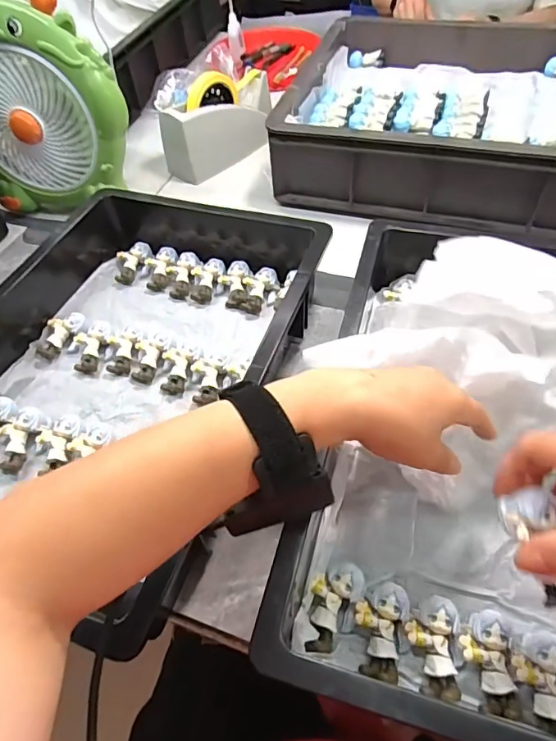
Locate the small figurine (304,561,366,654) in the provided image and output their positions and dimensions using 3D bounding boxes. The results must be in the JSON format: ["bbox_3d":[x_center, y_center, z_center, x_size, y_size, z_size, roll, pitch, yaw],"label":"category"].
[{"bbox_3d":[0.041,0.185,0.363,0.035,0.031,0.067,19,57,18],"label":"small figurine"}]

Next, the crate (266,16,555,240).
[{"bbox_3d":[0.327,-0.365,0.695,0.589,0.127,0.387,16,56,16],"label":"crate"}]

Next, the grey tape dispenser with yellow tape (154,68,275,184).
[{"bbox_3d":[-0.096,-0.417,0.777,0.072,0.118,0.200,36,63,27],"label":"grey tape dispenser with yellow tape"}]

